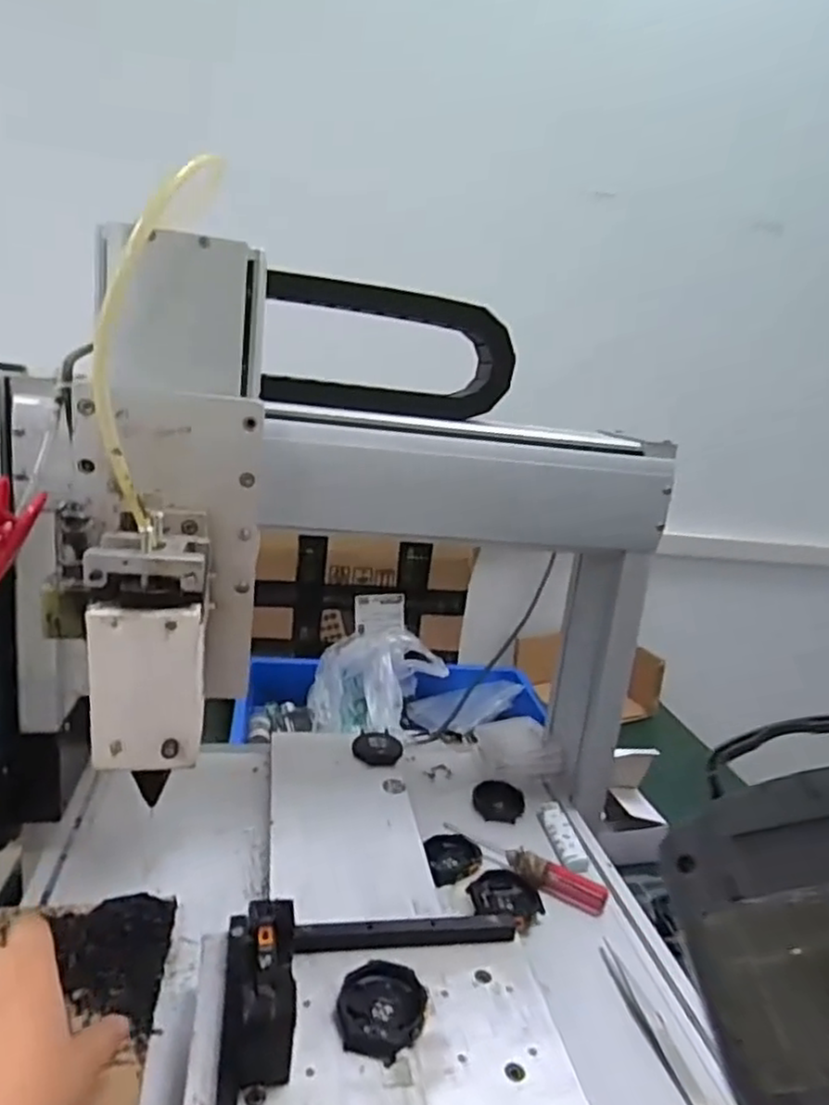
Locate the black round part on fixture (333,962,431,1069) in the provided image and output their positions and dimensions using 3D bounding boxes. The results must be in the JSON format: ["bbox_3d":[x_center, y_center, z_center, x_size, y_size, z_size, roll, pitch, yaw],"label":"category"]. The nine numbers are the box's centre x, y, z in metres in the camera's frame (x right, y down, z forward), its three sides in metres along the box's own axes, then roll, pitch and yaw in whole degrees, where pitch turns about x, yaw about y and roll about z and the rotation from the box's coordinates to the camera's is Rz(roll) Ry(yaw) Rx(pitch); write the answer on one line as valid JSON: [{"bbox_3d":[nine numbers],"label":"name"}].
[{"bbox_3d":[-0.018,0.251,0.388,0.047,0.011,0.050,7,15,-2],"label":"black round part on fixture"}]

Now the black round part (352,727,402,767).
[{"bbox_3d":[-0.036,0.188,0.684,0.044,0.012,0.045,7,15,-2],"label":"black round part"}]

